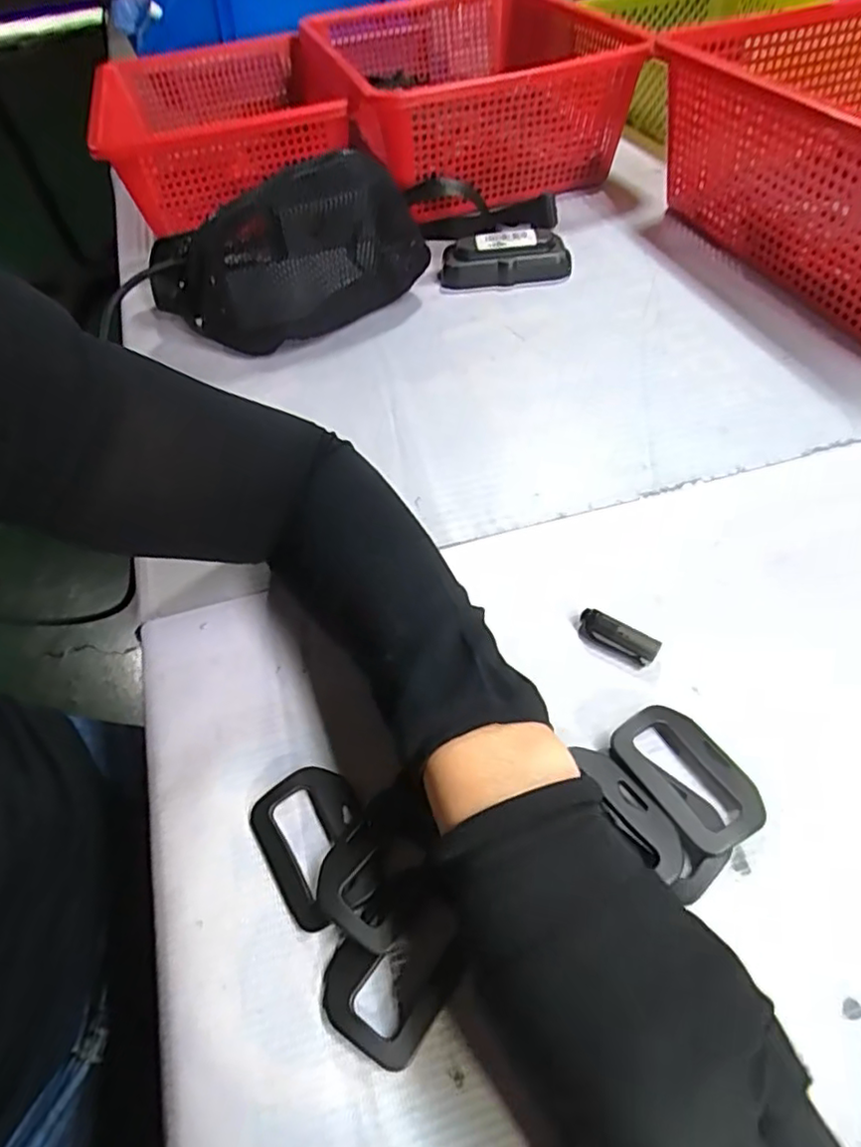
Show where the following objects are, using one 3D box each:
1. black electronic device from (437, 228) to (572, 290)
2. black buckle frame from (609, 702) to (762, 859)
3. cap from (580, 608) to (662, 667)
[{"bbox_3d":[0.062,-0.262,0.522,0.105,0.032,0.045,-10,51,-3],"label":"black electronic device"},{"bbox_3d":[0.108,0.084,0.261,0.044,0.010,0.061,-31,55,-18],"label":"black buckle frame"},{"bbox_3d":[0.091,0.031,0.306,0.039,0.008,0.015,25,58,23],"label":"cap"}]

